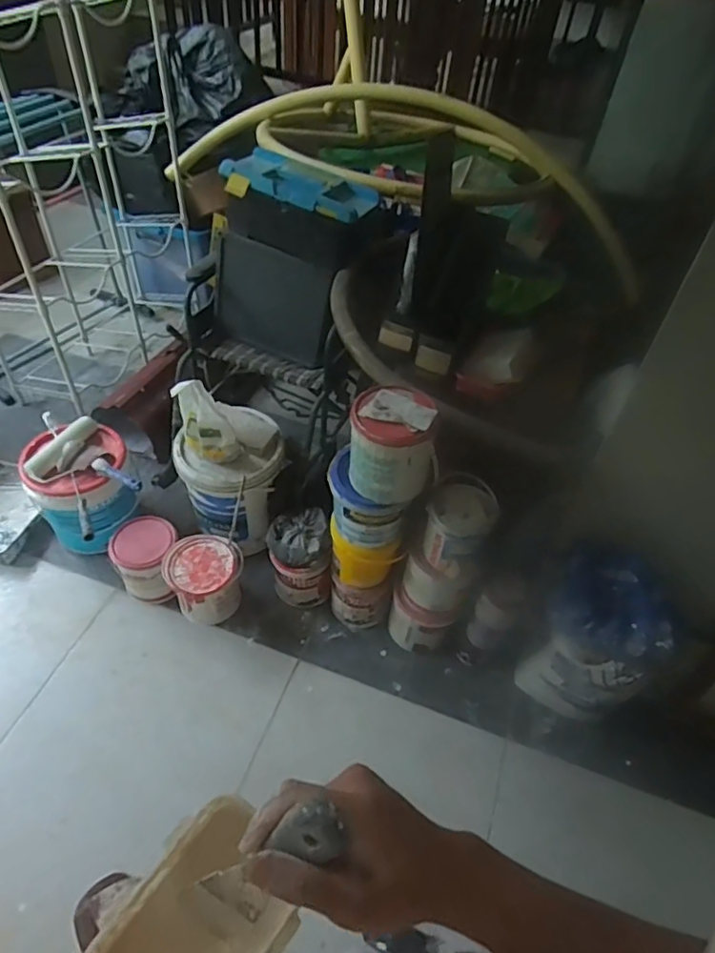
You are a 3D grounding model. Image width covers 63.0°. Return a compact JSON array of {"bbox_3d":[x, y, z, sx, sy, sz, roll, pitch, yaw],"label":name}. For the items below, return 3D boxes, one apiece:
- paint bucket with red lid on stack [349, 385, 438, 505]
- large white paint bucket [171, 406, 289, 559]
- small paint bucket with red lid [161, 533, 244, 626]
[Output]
[{"bbox_3d":[0.071,-0.064,1.278,0.174,0.222,0.181,3,48,-4],"label":"paint bucket with red lid on stack"},{"bbox_3d":[-0.355,0.026,1.752,0.301,0.323,0.275,3,48,-4],"label":"large white paint bucket"},{"bbox_3d":[-0.435,0.298,1.674,0.203,0.225,0.185,3,48,-4],"label":"small paint bucket with red lid"}]

